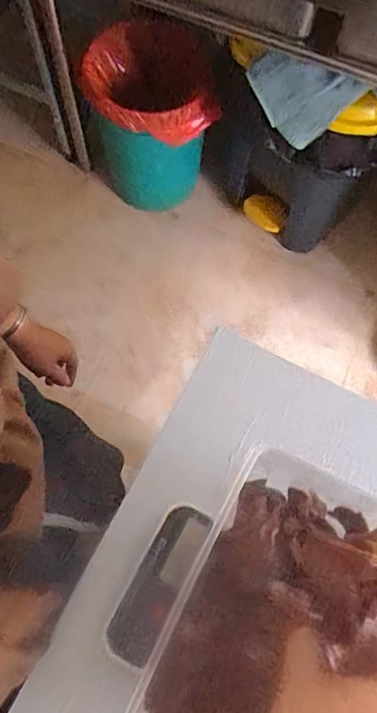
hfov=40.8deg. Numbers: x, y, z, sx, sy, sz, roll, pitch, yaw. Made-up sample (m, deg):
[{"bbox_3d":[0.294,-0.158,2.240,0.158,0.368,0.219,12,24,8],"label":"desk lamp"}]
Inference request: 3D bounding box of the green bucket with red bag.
[{"bbox_3d":[-0.100,-0.595,1.345,0.334,0.438,0.251,5,70,1],"label":"green bucket with red bag"}]

